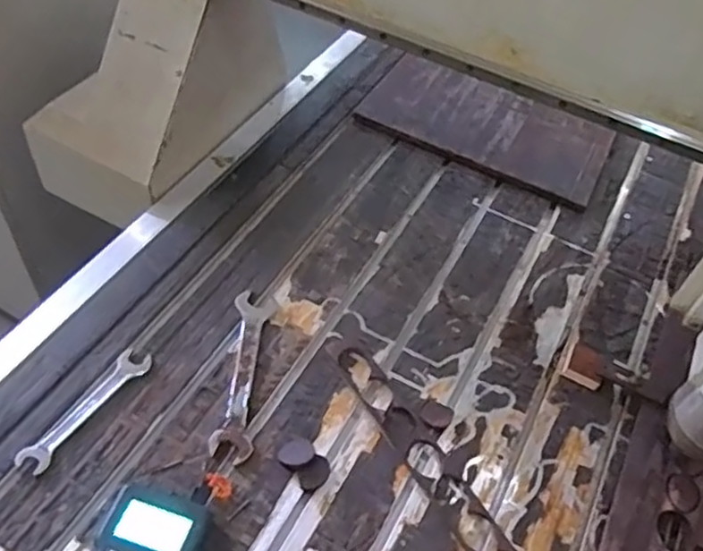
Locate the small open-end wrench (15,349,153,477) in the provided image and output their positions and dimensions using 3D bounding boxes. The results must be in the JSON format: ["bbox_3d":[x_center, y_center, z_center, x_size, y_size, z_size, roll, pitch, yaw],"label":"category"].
[{"bbox_3d":[-0.322,0.161,0.813,0.042,0.009,0.189,27,54,16],"label":"small open-end wrench"}]

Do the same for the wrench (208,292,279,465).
[{"bbox_3d":[-0.141,0.124,0.870,0.054,0.012,0.248,6,51,0],"label":"wrench"}]

